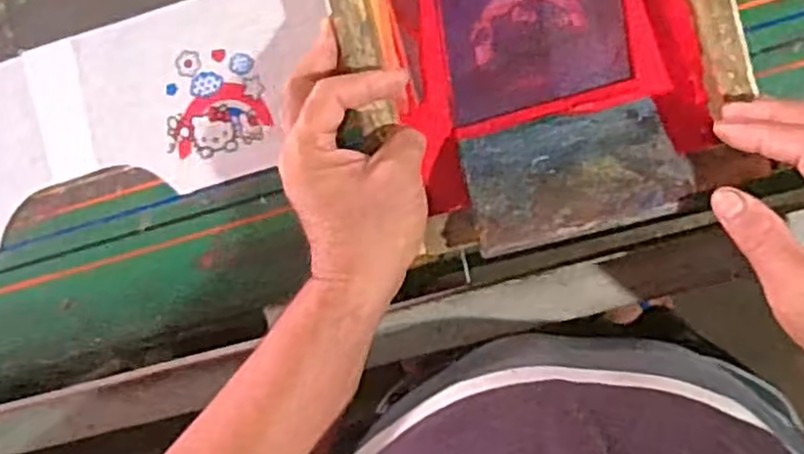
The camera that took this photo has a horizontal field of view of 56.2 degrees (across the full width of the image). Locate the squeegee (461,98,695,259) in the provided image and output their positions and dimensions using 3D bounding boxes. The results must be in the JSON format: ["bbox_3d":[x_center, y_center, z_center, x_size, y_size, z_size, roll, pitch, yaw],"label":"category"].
[{"bbox_3d":[0.102,-0.036,0.460,0.123,0.006,0.095,-16,49,7],"label":"squeegee"}]

